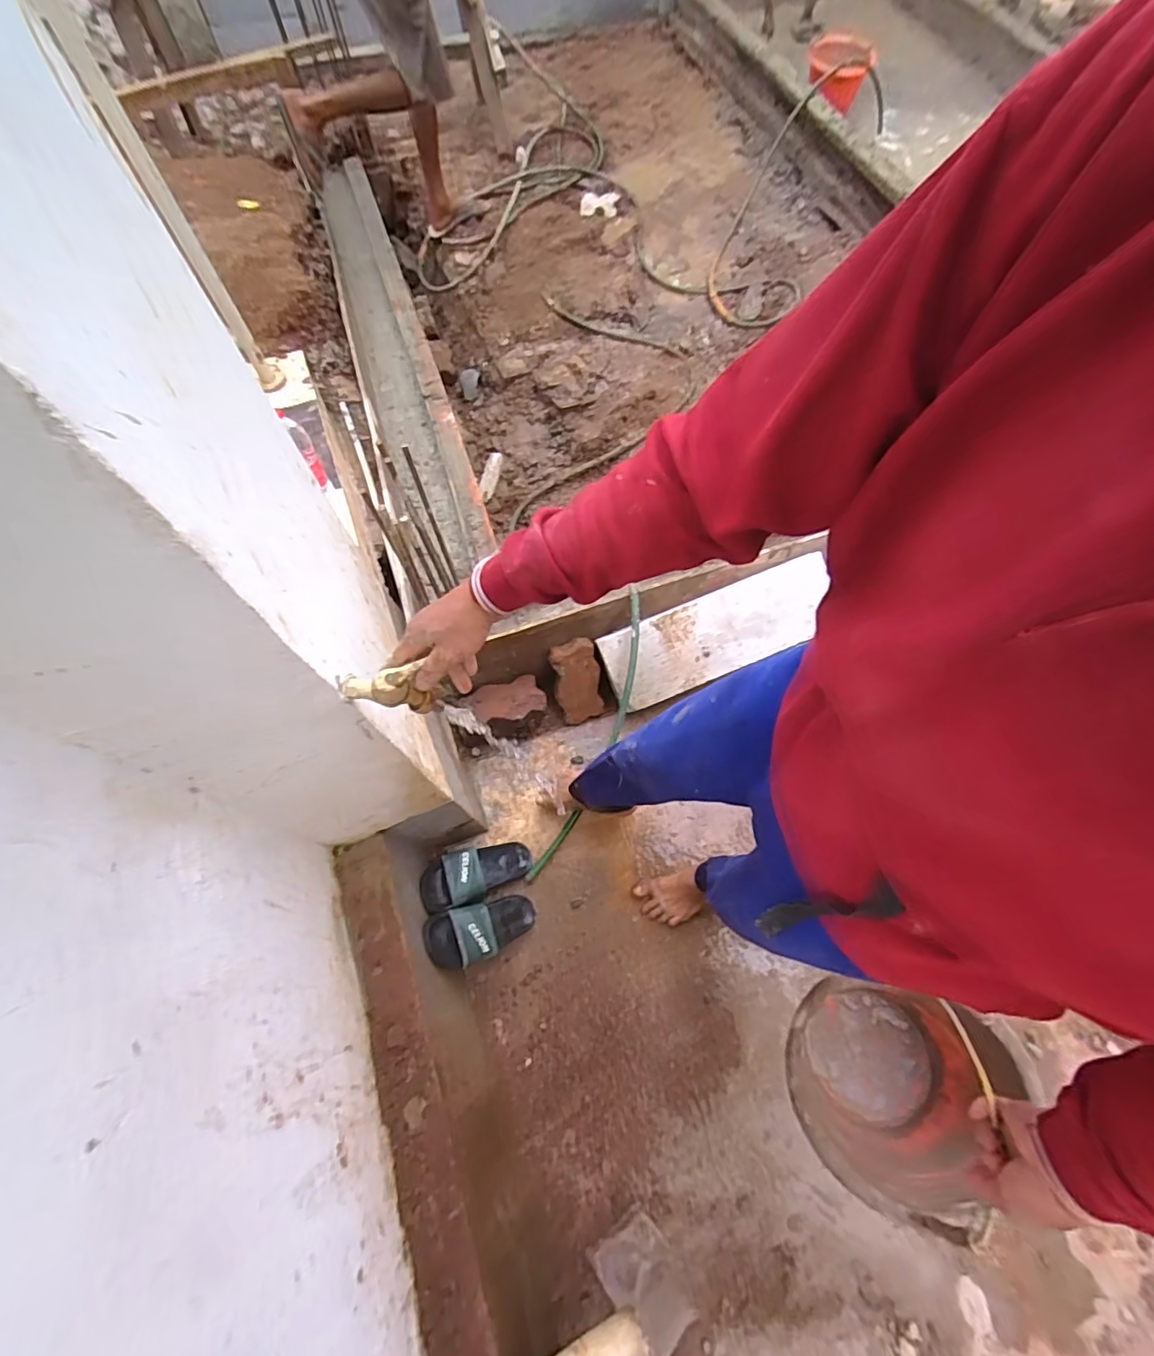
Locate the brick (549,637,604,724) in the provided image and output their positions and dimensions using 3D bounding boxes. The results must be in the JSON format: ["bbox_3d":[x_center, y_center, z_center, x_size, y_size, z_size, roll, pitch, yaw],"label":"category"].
[{"bbox_3d":[0.000,0.008,1.413,0.119,0.216,0.052,-11,28,-3],"label":"brick"}]

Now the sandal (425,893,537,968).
[{"bbox_3d":[-0.188,0.509,1.118,0.249,0.063,0.109,3,54,-46],"label":"sandal"}]

